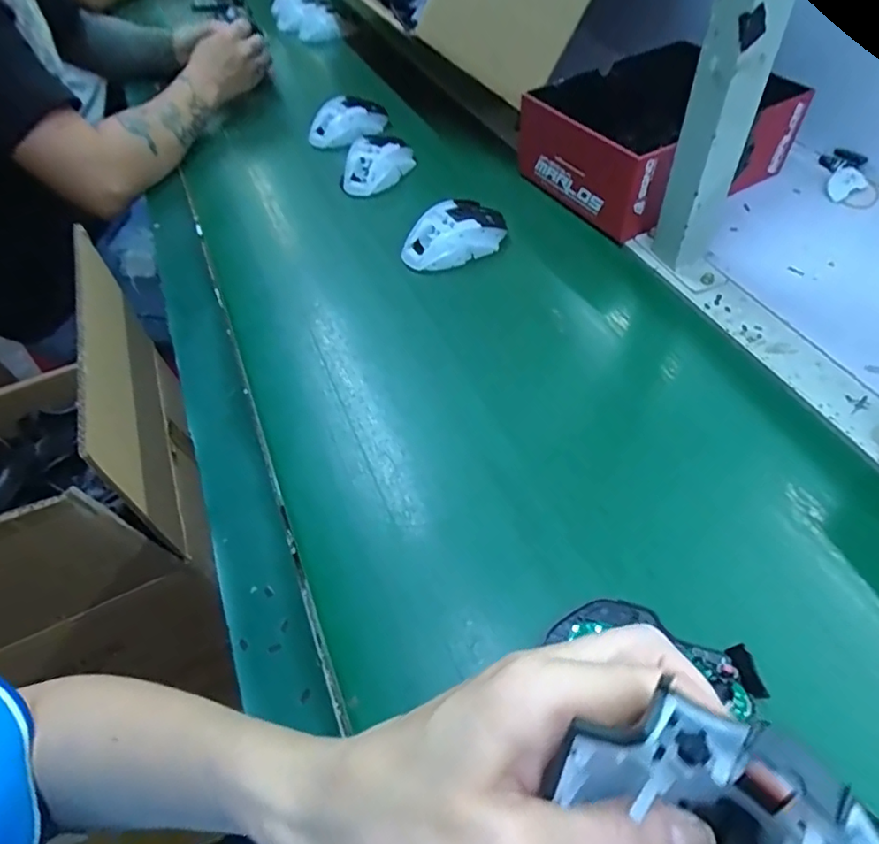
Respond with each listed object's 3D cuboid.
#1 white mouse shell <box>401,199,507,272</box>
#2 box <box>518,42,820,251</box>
[{"bbox_3d":[0.017,-0.196,0.575,0.119,0.043,0.062,-31,56,-17],"label":"white mouse shell"},{"bbox_3d":[0.235,-0.312,0.605,0.229,0.097,0.185,-30,56,-17],"label":"box"}]

